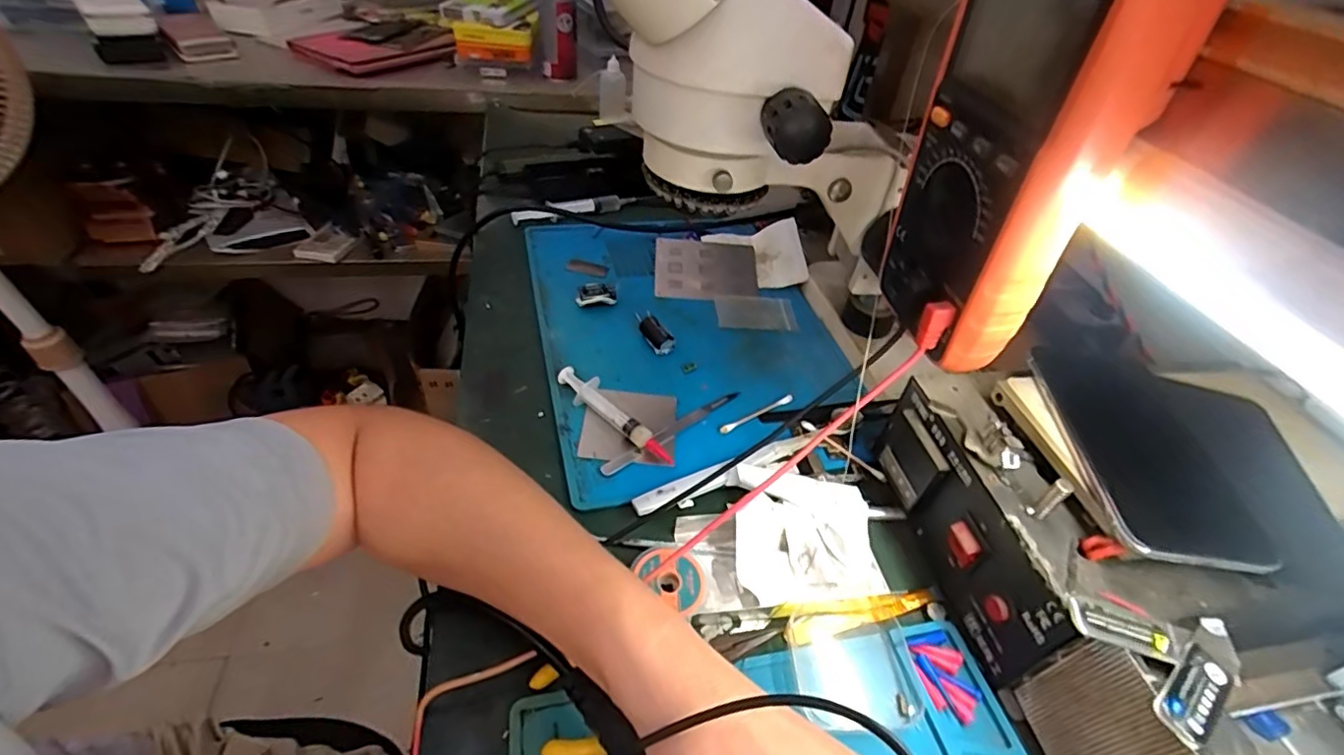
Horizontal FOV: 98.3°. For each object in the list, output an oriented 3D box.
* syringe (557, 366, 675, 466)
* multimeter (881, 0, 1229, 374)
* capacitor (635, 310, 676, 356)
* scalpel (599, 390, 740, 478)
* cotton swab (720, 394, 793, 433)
[{"bbox_3d":[-0.042,0.026,0.420,0.108,0.017,0.019,32,49,24],"label":"syringe"},{"bbox_3d":[0.146,-0.095,0.256,0.046,0.169,0.082,0,43,-7],"label":"multimeter"},{"bbox_3d":[-0.016,-0.039,0.492,0.015,0.018,0.045,-20,50,-25],"label":"capacitor"},{"bbox_3d":[0.001,0.037,0.425,0.129,0.005,0.011,-30,55,-32],"label":"scalpel"},{"bbox_3d":[0.065,0.027,0.444,0.071,0.004,0.008,-22,51,-27],"label":"cotton swab"}]

